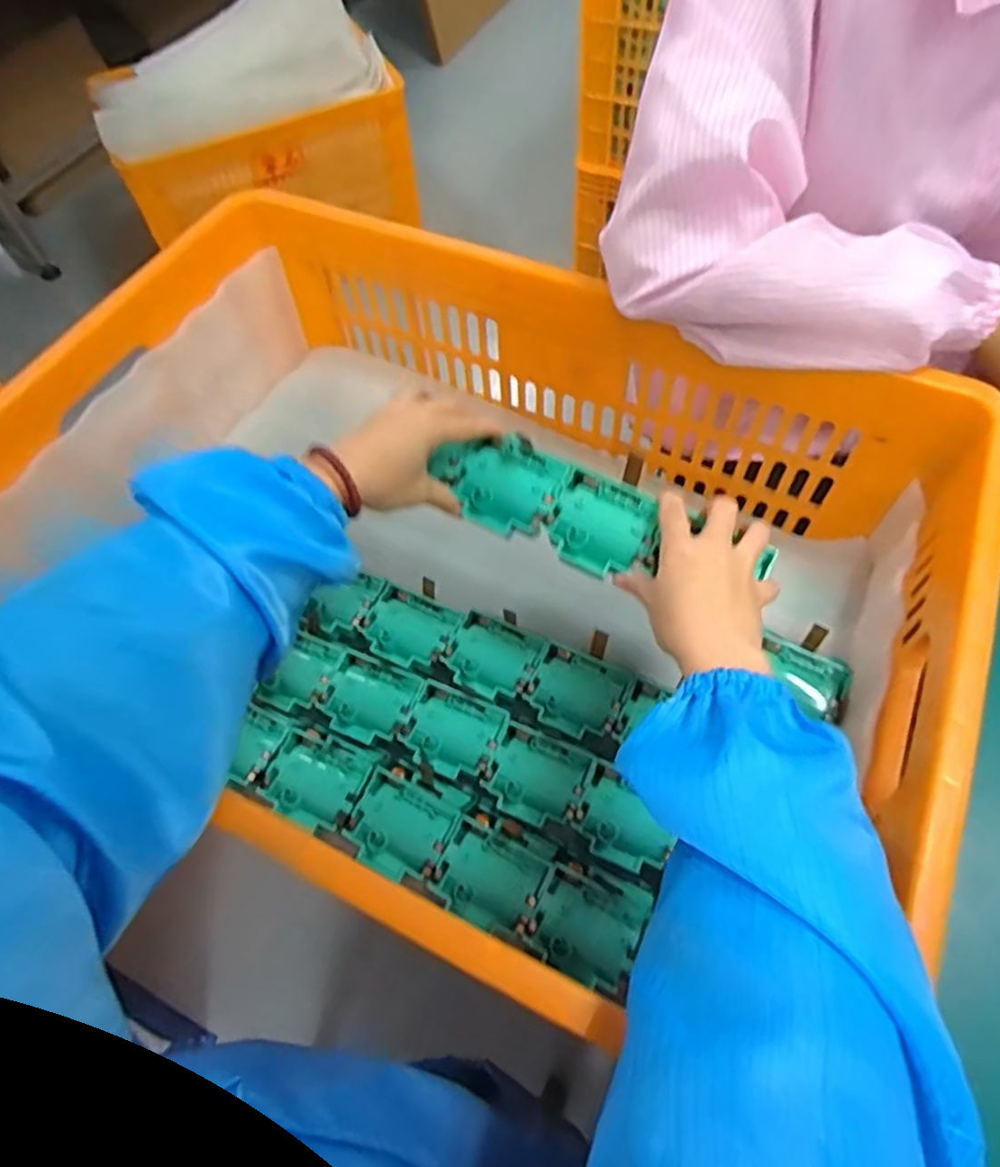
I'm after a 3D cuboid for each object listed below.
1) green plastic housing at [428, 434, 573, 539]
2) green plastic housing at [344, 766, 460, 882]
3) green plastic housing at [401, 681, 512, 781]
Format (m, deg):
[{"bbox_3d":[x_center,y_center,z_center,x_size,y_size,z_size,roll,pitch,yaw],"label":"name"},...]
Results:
[{"bbox_3d":[0.002,-0.073,0.491,0.089,0.032,0.061,22,63,15],"label":"green plastic housing"},{"bbox_3d":[-0.074,0.183,0.514,0.069,0.025,0.062,24,63,16],"label":"green plastic housing"},{"bbox_3d":[-0.037,0.120,0.547,0.073,0.022,0.061,19,62,14],"label":"green plastic housing"}]

